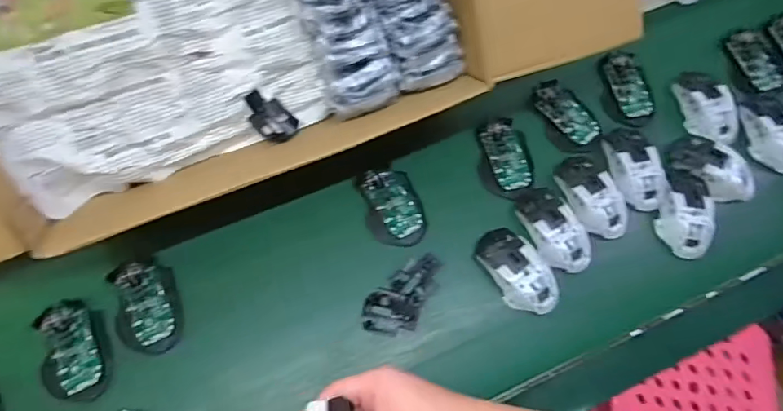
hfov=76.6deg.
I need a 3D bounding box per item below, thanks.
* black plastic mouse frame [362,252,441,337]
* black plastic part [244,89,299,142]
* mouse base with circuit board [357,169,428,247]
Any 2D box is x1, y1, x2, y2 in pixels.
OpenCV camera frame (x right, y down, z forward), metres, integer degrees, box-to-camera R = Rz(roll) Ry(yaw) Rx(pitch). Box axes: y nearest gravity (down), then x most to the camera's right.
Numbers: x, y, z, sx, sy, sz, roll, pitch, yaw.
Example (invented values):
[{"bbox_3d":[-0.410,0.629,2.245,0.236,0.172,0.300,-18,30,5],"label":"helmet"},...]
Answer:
[{"bbox_3d":[0.014,0.106,0.604,0.063,0.016,0.115,29,73,10],"label":"black plastic mouse frame"},{"bbox_3d":[-0.139,-0.102,0.574,0.053,0.018,0.062,-18,86,-41],"label":"black plastic part"},{"bbox_3d":[0.002,0.001,0.641,0.075,0.031,0.103,-13,72,-4],"label":"mouse base with circuit board"}]

